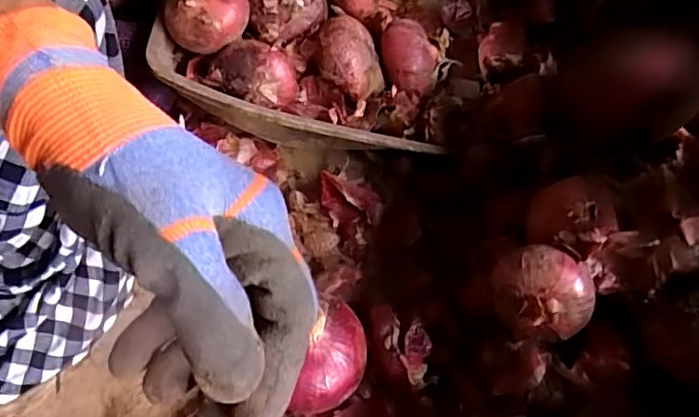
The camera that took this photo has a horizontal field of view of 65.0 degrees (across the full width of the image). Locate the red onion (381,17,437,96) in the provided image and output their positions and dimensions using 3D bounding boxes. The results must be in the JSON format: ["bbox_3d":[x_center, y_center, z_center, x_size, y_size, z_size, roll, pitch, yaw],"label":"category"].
[{"bbox_3d":[0.072,-0.188,0.673,0.069,0.053,0.083,1,54,3],"label":"red onion"}]

